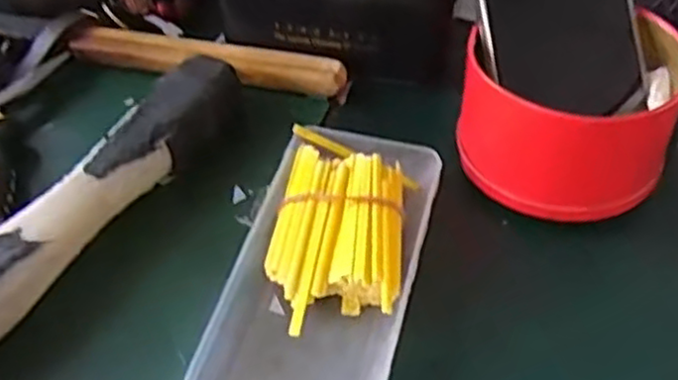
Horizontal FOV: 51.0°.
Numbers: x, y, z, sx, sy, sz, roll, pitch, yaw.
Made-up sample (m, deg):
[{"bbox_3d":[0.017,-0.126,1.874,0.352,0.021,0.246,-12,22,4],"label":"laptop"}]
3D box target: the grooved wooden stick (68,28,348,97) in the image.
[{"bbox_3d":[-0.079,-0.078,0.416,0.167,0.015,0.022,11,53,12],"label":"grooved wooden stick"}]

